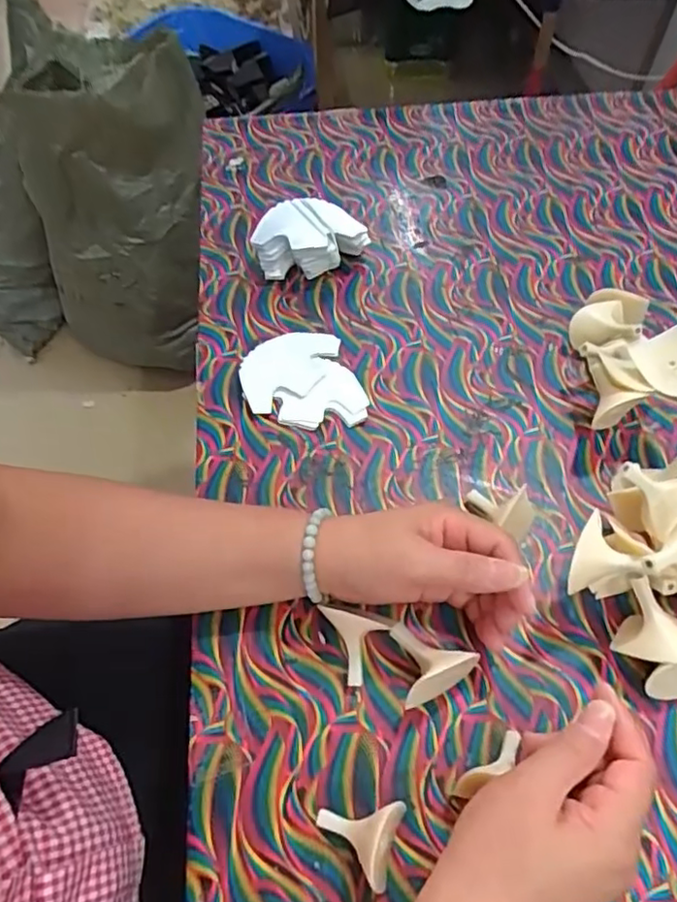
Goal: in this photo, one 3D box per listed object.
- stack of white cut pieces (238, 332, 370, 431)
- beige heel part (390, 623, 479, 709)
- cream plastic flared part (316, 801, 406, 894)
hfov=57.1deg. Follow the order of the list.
[{"bbox_3d":[-0.033,-0.058,0.520,0.090,0.010,0.102,-16,59,-10],"label":"stack of white cut pieces"},{"bbox_3d":[0.057,0.127,0.384,0.048,0.040,0.046,-9,58,-5],"label":"beige heel part"},{"bbox_3d":[0.009,0.208,0.339,0.043,0.031,0.040,15,59,10],"label":"cream plastic flared part"}]

